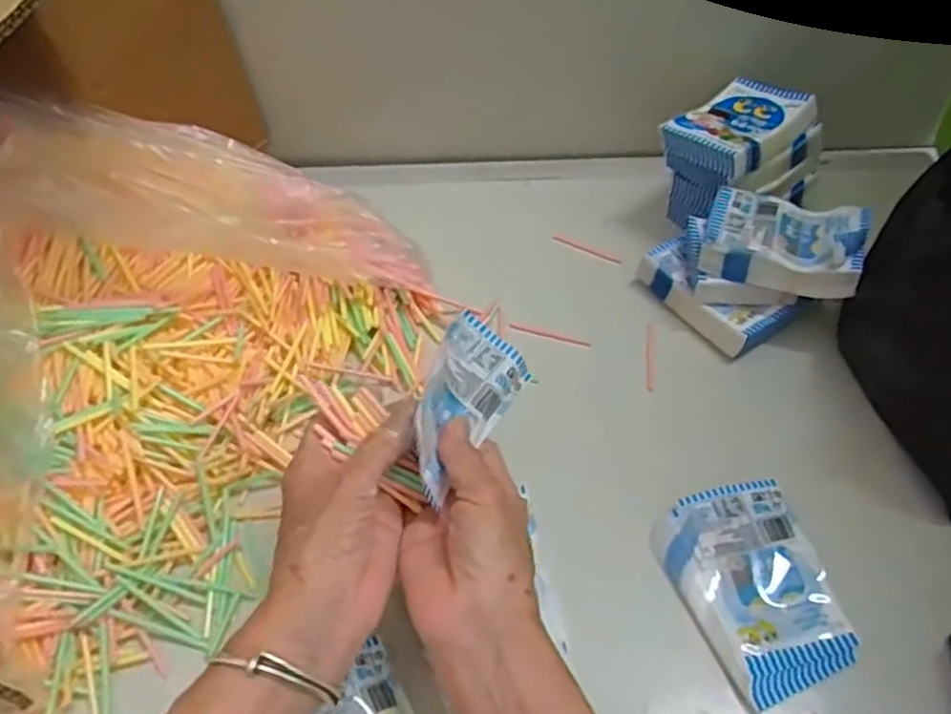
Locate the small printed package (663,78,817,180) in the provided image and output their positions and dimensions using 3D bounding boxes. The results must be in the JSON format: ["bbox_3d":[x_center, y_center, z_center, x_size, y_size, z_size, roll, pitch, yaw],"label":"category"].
[{"bbox_3d":[0.207,-0.181,0.567,0.113,0.030,0.071,-33,58,-20],"label":"small printed package"}]

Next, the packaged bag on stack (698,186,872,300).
[{"bbox_3d":[0.220,-0.084,0.513,0.102,0.040,0.071,16,55,14],"label":"packaged bag on stack"}]

